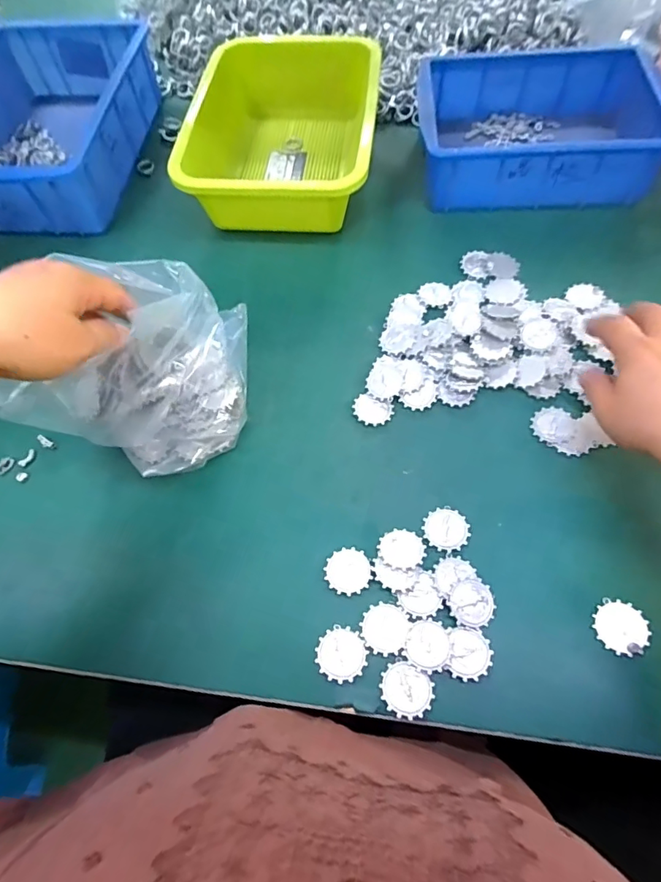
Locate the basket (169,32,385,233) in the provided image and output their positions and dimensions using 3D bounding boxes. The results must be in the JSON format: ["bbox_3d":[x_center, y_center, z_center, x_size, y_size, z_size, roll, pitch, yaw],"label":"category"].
[{"bbox_3d":[-0.050,-0.347,0.550,0.196,0.078,0.265,3,64,4],"label":"basket"}]

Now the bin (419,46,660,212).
[{"bbox_3d":[0.219,-0.337,0.530,0.241,0.069,0.169,1,64,3],"label":"bin"}]

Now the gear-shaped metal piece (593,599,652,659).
[{"bbox_3d":[0.197,0.126,0.330,0.032,0.004,0.032,23,67,14],"label":"gear-shaped metal piece"}]

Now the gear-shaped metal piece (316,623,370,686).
[{"bbox_3d":[0.007,0.143,0.328,0.032,0.004,0.032,-1,64,2],"label":"gear-shaped metal piece"}]

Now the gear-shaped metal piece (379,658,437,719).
[{"bbox_3d":[0.049,0.161,0.315,0.033,0.004,0.030,25,68,14],"label":"gear-shaped metal piece"}]

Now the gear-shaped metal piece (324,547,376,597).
[{"bbox_3d":[0.013,0.094,0.353,0.032,0.004,0.032,16,66,11],"label":"gear-shaped metal piece"}]

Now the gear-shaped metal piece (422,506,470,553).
[{"bbox_3d":[0.087,0.066,0.365,0.034,0.004,0.032,-1,64,2],"label":"gear-shaped metal piece"}]

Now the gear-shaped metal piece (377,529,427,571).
[{"bbox_3d":[0.052,0.079,0.357,0.031,0.004,0.032,-1,48,1],"label":"gear-shaped metal piece"}]

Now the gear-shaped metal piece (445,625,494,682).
[{"bbox_3d":[0.092,0.141,0.322,0.028,0.004,0.031,11,65,8],"label":"gear-shaped metal piece"}]

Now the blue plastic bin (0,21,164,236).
[{"bbox_3d":[-0.335,-0.373,0.571,0.201,0.067,0.280,3,64,5],"label":"blue plastic bin"}]

